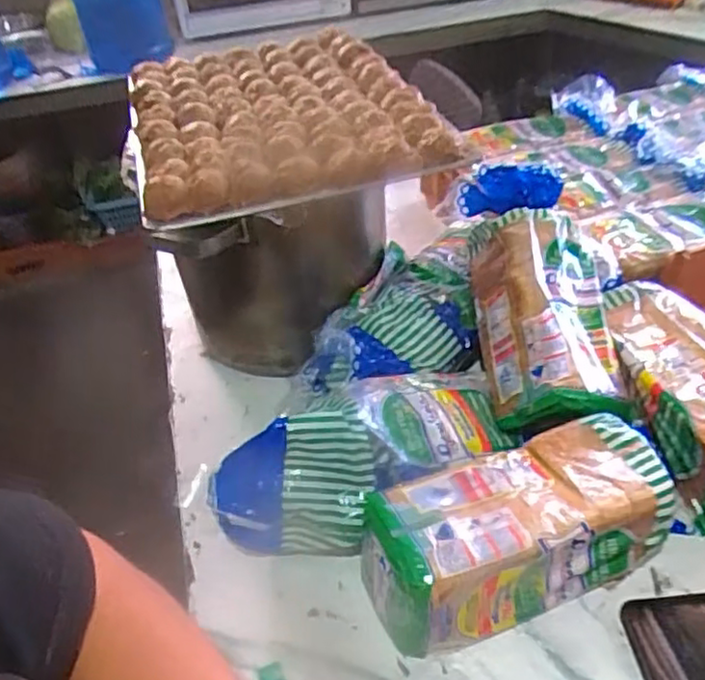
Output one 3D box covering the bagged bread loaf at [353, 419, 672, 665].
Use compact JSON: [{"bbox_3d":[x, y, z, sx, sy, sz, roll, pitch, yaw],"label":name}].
[{"bbox_3d":[0.151,0.175,0.613,0.271,0.114,0.119,-18,41,-13],"label":"bagged bread loaf"}]

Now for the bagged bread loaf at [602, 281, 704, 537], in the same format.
[{"bbox_3d":[0.348,0.054,0.718,0.136,0.109,0.270,-9,40,-3],"label":"bagged bread loaf"}]

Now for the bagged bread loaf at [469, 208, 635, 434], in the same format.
[{"bbox_3d":[0.210,-0.016,0.777,0.102,0.133,0.267,19,52,-31],"label":"bagged bread loaf"}]

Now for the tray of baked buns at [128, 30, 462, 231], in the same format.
[{"bbox_3d":[-0.092,-0.264,0.770,0.308,0.038,0.426,-15,40,-9],"label":"tray of baked buns"}]

